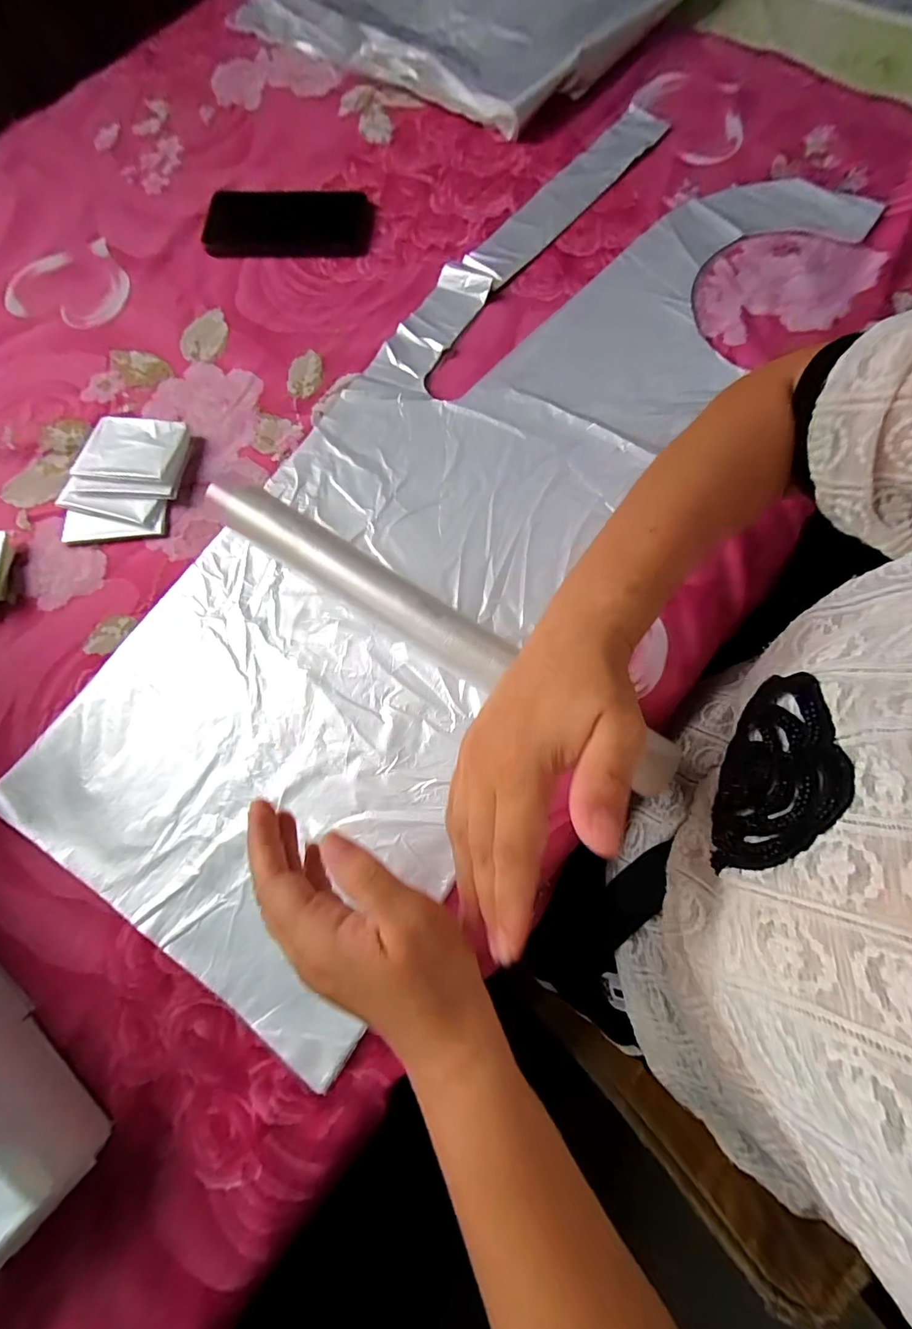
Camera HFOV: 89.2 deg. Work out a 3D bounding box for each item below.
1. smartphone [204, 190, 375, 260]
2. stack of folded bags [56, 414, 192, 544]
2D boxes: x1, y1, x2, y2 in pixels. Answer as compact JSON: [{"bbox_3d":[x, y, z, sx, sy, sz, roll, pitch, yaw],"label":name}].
[{"bbox_3d":[-0.168,-0.450,0.469,0.164,0.014,0.085,3,75,3],"label":"smartphone"},{"bbox_3d":[-0.281,-0.156,0.391,0.090,0.018,0.114,8,75,4],"label":"stack of folded bags"}]

